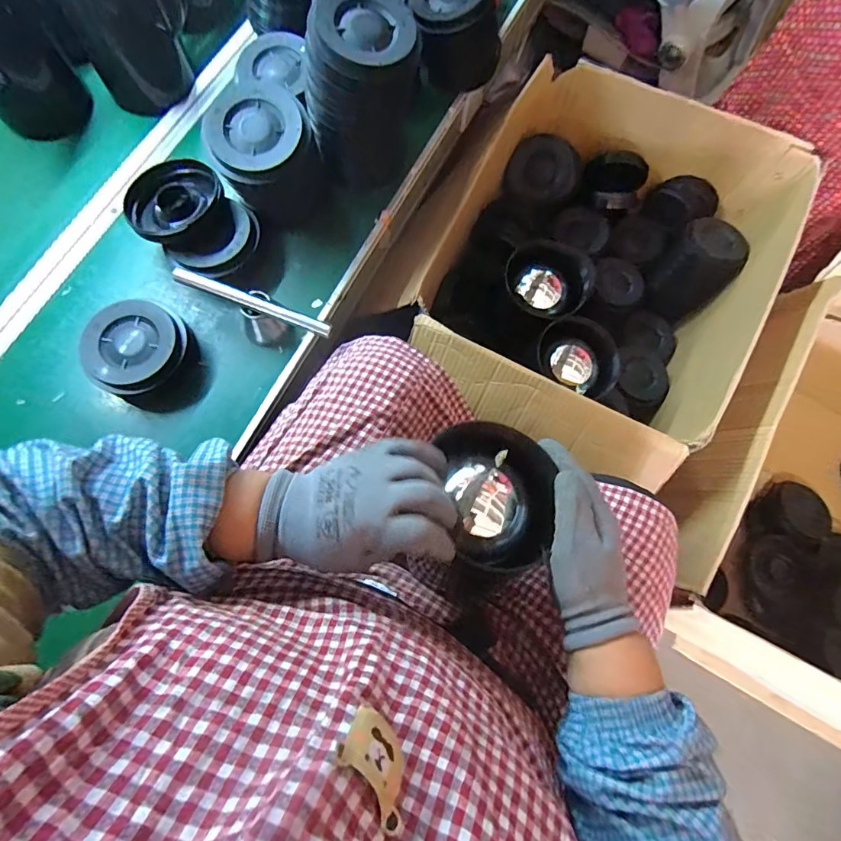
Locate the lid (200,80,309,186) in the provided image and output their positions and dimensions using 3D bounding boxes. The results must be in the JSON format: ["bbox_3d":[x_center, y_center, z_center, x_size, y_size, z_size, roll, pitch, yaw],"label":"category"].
[{"bbox_3d":[-0.189,-0.333,0.537,0.105,0.023,0.114,0,99,-3],"label":"lid"}]

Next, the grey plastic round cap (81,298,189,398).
[{"bbox_3d":[-0.344,-0.086,0.563,0.108,0.047,0.116,0,75,-2],"label":"grey plastic round cap"}]

